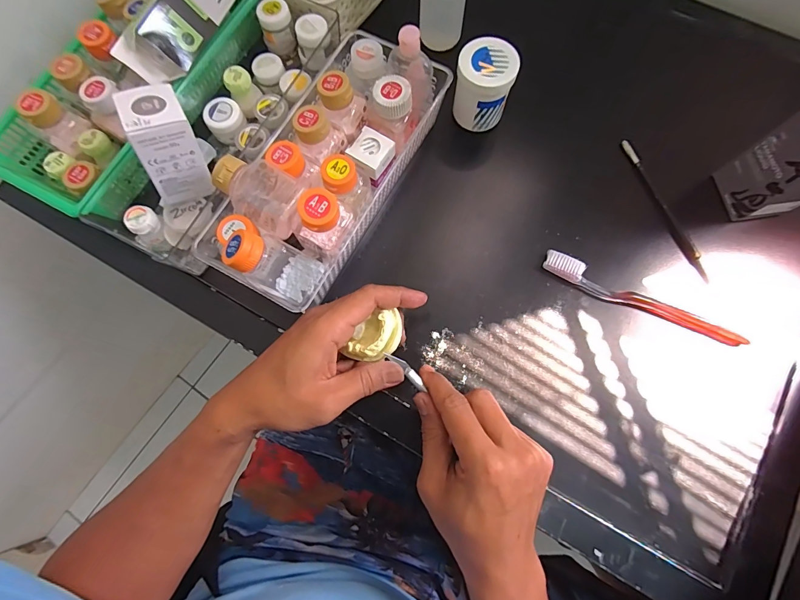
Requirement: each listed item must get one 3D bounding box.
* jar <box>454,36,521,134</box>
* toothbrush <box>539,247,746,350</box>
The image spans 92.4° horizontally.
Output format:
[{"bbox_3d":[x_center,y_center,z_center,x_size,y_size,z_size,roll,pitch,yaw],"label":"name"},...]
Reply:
[{"bbox_3d":[0.083,-0.212,0.383,0.053,0.063,0.048,15,76,4],"label":"jar"},{"bbox_3d":[0.225,0.001,0.360,0.187,0.016,0.023,27,77,7],"label":"toothbrush"}]

